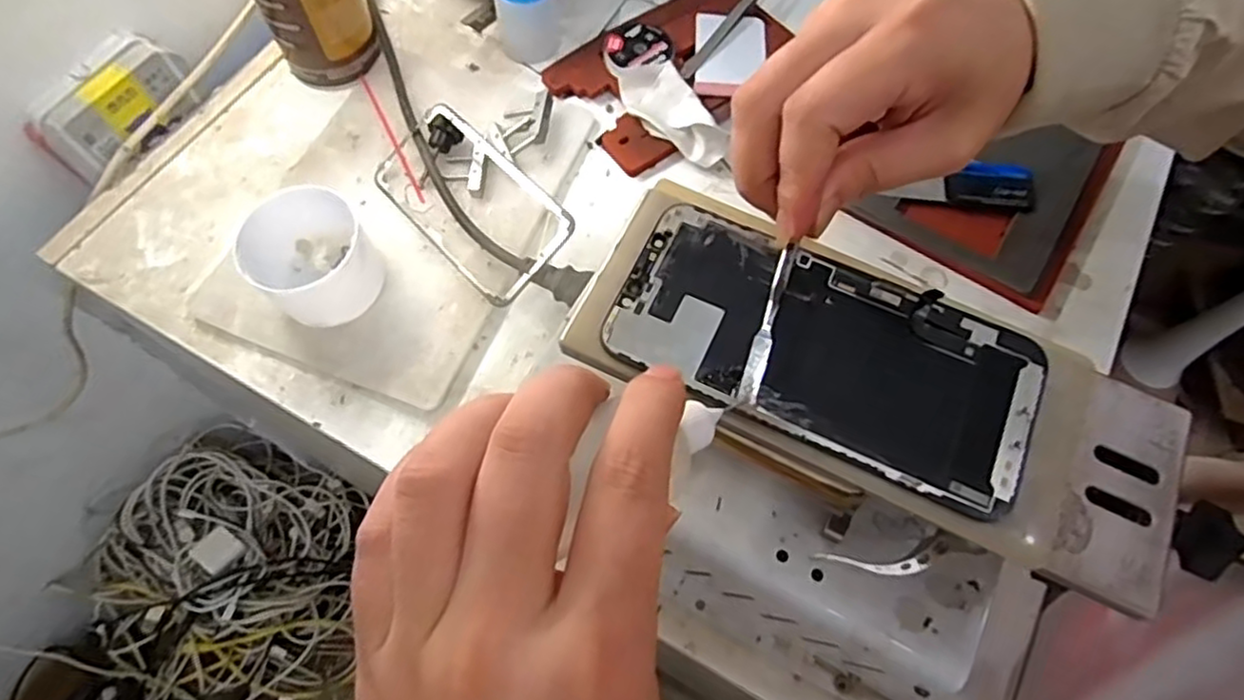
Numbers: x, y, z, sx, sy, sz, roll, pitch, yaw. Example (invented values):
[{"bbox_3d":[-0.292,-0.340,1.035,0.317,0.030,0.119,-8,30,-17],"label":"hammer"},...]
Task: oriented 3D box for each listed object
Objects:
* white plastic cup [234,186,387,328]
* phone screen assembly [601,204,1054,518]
[{"bbox_3d":[-0.179,-0.056,0.397,0.070,0.049,0.074,0,65,-1],"label":"white plastic cup"},{"bbox_3d":[0.069,-0.002,0.239,0.142,0.004,0.067,24,67,10],"label":"phone screen assembly"}]

